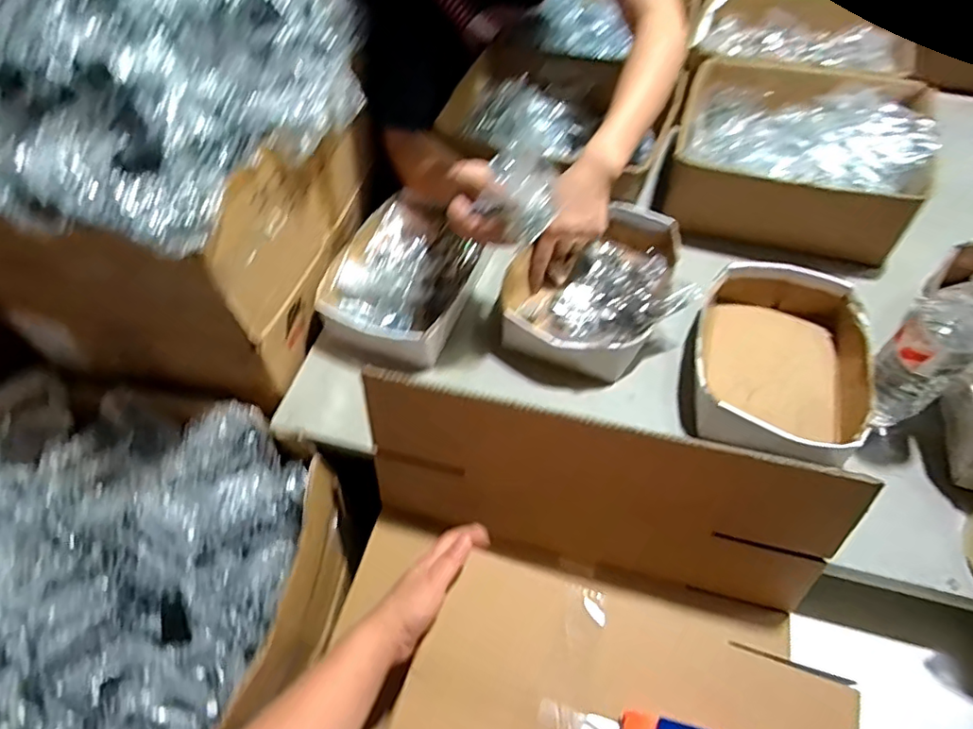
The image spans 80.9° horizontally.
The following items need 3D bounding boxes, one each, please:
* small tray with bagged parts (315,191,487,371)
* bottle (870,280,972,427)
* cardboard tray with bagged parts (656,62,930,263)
[{"bbox_3d":[-0.108,-0.113,0.786,0.194,0.072,0.235,24,61,20],"label":"small tray with bagged parts"},{"bbox_3d":[0.458,-0.014,0.591,0.083,0.229,0.073,-33,59,-17],"label":"bottle"},{"bbox_3d":[0.453,-0.315,0.845,0.318,0.103,0.291,17,59,16],"label":"cardboard tray with bagged parts"}]

